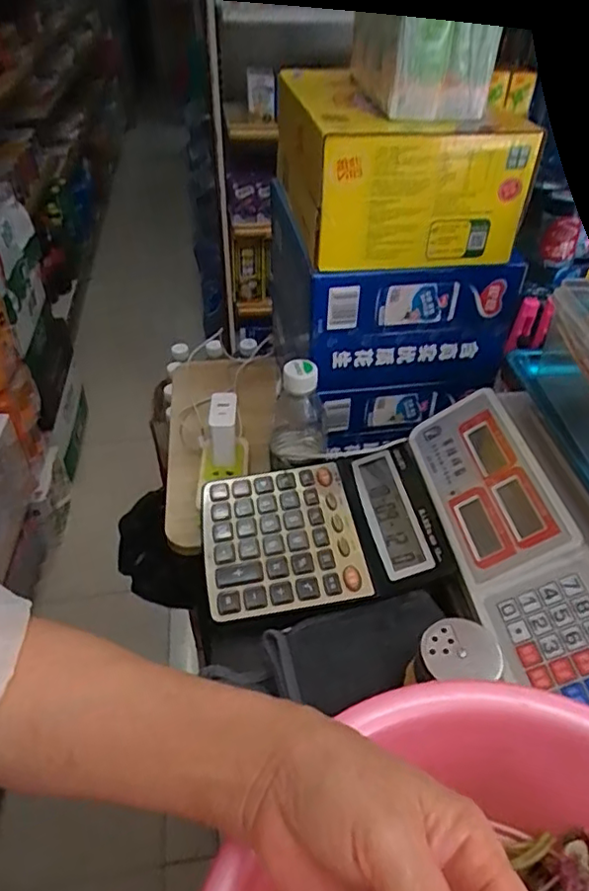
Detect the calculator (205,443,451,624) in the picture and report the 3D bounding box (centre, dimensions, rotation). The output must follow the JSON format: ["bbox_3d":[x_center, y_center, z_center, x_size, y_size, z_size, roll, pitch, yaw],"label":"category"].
[{"bbox_3d":[0.020,0.069,0.523,0.194,0.036,0.153,-5,42,-7],"label":"calculator"}]

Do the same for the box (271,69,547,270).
[{"bbox_3d":[0.090,-0.269,0.568,0.190,0.120,0.213,-3,42,-5],"label":"box"}]

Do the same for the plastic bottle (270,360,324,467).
[{"bbox_3d":[0.005,-0.028,0.593,0.058,0.111,0.064,1,41,-1],"label":"plastic bottle"}]

